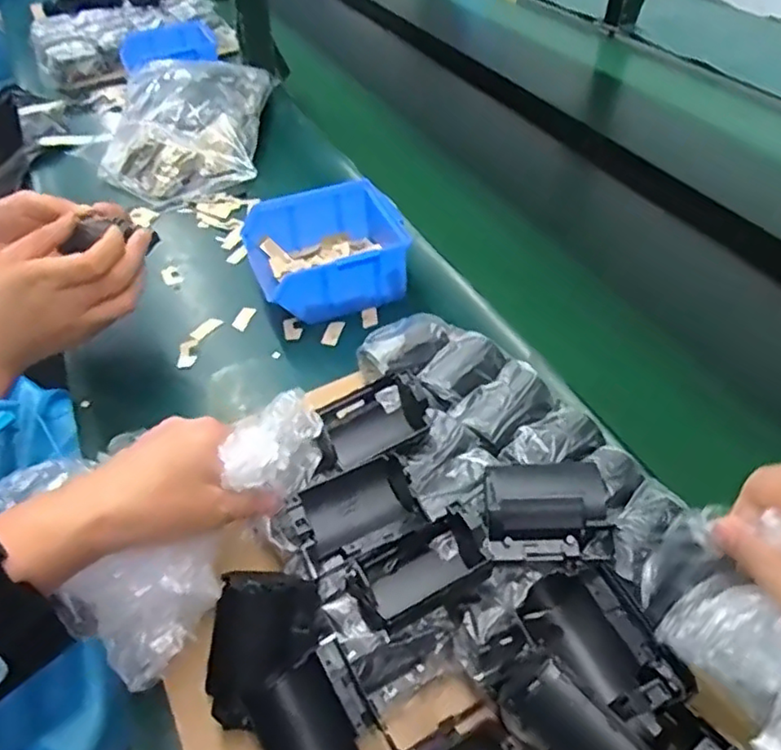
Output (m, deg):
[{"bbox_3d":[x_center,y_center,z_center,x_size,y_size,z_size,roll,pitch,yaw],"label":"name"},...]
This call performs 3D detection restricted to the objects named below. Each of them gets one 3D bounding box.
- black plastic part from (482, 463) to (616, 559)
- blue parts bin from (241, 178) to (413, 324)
[{"bbox_3d":[0.087,0.076,0.354,0.072,0.036,0.046,-2,44,-4],"label":"black plastic part"},{"bbox_3d":[-0.056,-0.113,0.603,0.137,0.070,0.130,-15,46,-17],"label":"blue parts bin"}]

